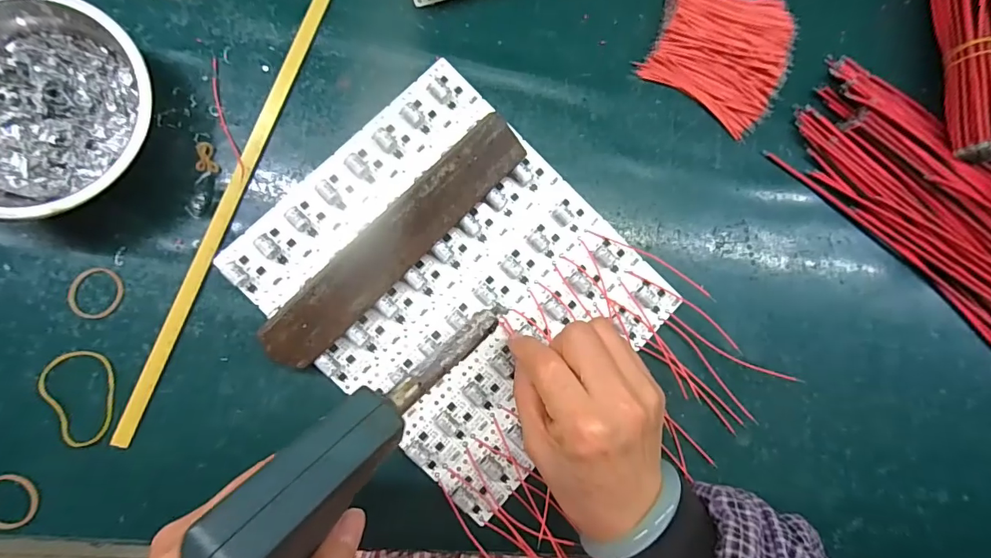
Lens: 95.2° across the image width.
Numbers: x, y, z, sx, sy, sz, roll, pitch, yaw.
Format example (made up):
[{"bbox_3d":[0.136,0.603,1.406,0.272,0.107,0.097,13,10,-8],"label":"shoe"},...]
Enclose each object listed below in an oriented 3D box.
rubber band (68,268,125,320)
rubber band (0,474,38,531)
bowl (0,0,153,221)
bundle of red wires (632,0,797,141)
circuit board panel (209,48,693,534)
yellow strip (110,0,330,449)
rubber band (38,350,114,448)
[{"bbox_3d":[-0.245,0.009,0.276,0.031,0.004,0.032,0,86,-6],"label":"rubber band"},{"bbox_3d":[-0.281,0.129,0.261,0.024,0.007,0.032,-20,88,-7],"label":"rubber band"},{"bbox_3d":[-0.262,-0.097,0.265,0.123,0.039,0.122,0,86,-6],"label":"bowl"},{"bbox_3d":[0.170,-0.177,0.338,0.102,0.011,0.107,26,84,-4],"label":"bundle of red wires"},{"bbox_3d":[-0.023,0.000,0.299,0.234,0.015,0.200,44,83,-1],"label":"circuit board panel"},{"bbox_3d":[-0.172,-0.048,0.288,0.013,0.006,0.309,21,84,-4],"label":"yellow strip"},{"bbox_3d":[-0.248,0.071,0.269,0.039,0.004,0.056,-10,87,-7],"label":"rubber band"}]

